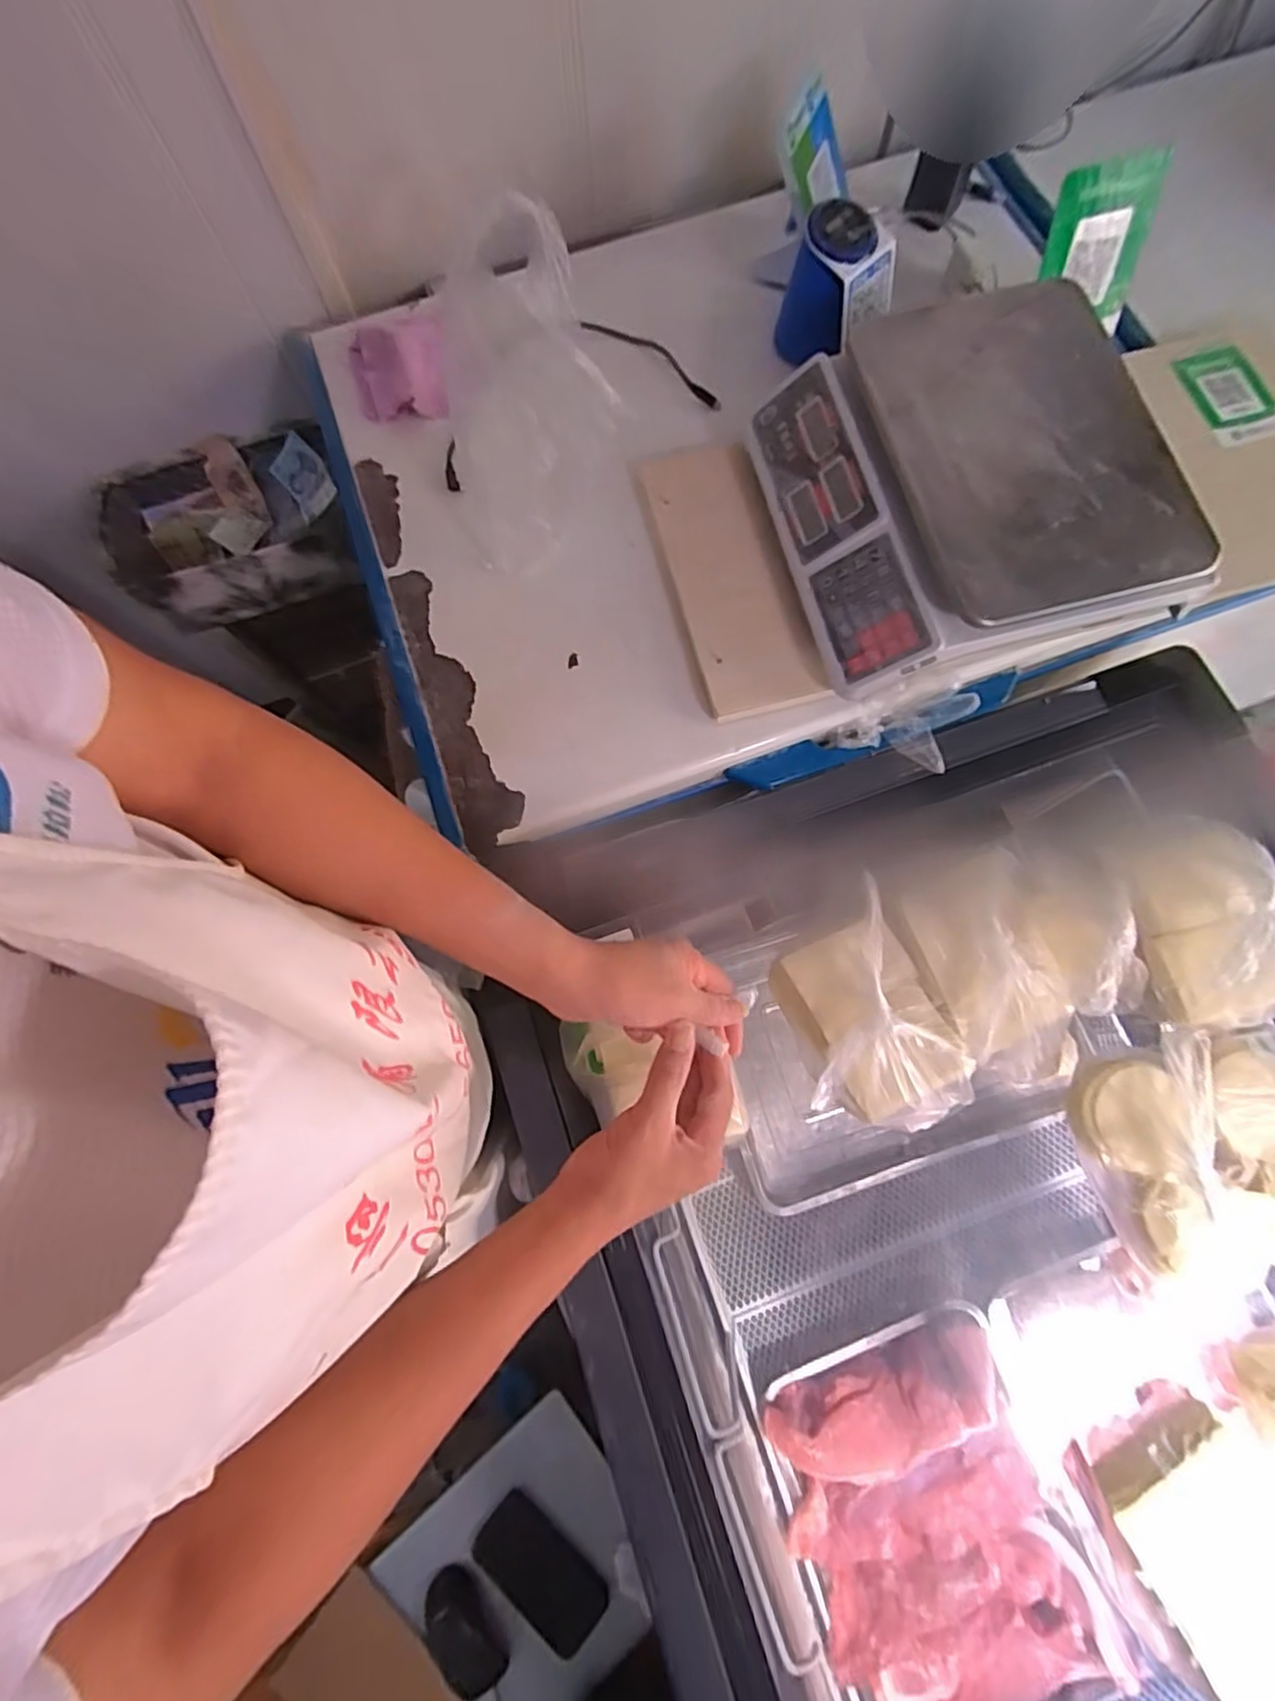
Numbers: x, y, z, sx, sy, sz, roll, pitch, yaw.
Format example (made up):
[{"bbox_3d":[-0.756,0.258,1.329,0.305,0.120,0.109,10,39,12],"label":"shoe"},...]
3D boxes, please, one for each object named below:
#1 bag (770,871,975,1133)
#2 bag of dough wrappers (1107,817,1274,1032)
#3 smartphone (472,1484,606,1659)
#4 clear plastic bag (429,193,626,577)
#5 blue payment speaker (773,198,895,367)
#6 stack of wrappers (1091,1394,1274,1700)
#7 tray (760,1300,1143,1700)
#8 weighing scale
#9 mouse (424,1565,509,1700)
[{"bbox_3d":[0.191,0.144,0.560,0.128,0.057,0.189,-24,75,-5],"label":"bag"},{"bbox_3d":[0.486,0.059,0.549,0.096,0.092,0.169,-13,74,-2],"label":"bag of dough wrappers"},{"bbox_3d":[-0.113,0.827,0.763,0.151,0.013,0.093,37,89,12],"label":"smartphone"},{"bbox_3d":[-0.115,-0.421,0.628,0.149,0.192,0.241,-15,74,-2],"label":"clear plastic bag"},{"bbox_3d":[0.200,-0.580,0.696,0.101,0.119,0.079,33,78,10],"label":"blue payment speaker"},{"bbox_3d":[0.425,0.515,0.473,0.111,0.040,0.176,-30,76,-6],"label":"stack of wrappers"},{"bbox_3d":[0.329,0.752,0.731,0.296,0.053,0.378,-20,75,-3],"label":"tray"},{"bbox_3d":[0.291,-0.338,0.613,0.303,0.090,0.328,-14,74,-2],"label":"weighing scale"},{"bbox_3d":[-0.197,0.884,0.747,0.068,0.031,0.123,-28,75,-6],"label":"mouse"}]

